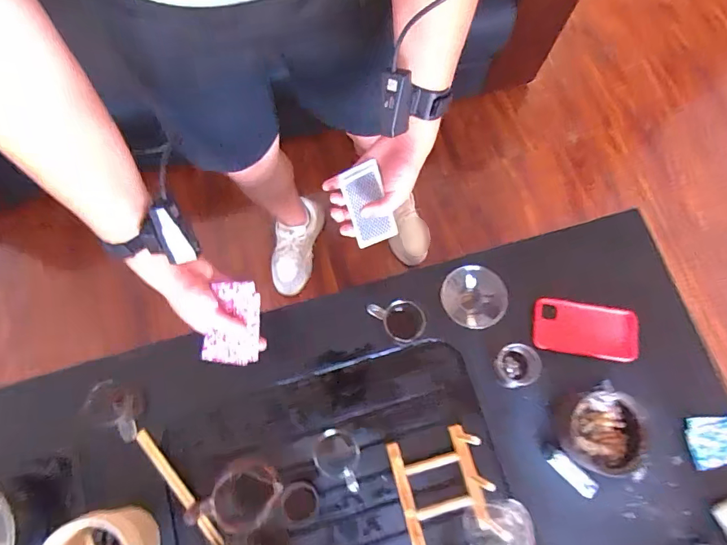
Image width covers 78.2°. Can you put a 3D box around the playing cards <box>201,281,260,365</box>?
[{"bbox_3d":[-0.168,0.065,0.572,0.067,0.010,0.105,2,96,-12],"label":"playing cards"}]

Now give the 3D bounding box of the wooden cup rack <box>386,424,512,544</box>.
[{"bbox_3d":[0.113,0.298,0.601,0.125,0.101,0.152,-14,75,-5],"label":"wooden cup rack"}]

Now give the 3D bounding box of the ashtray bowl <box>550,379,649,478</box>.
[{"bbox_3d":[0.336,0.224,0.634,0.111,0.049,0.116,0,75,-1],"label":"ashtray bowl"}]

